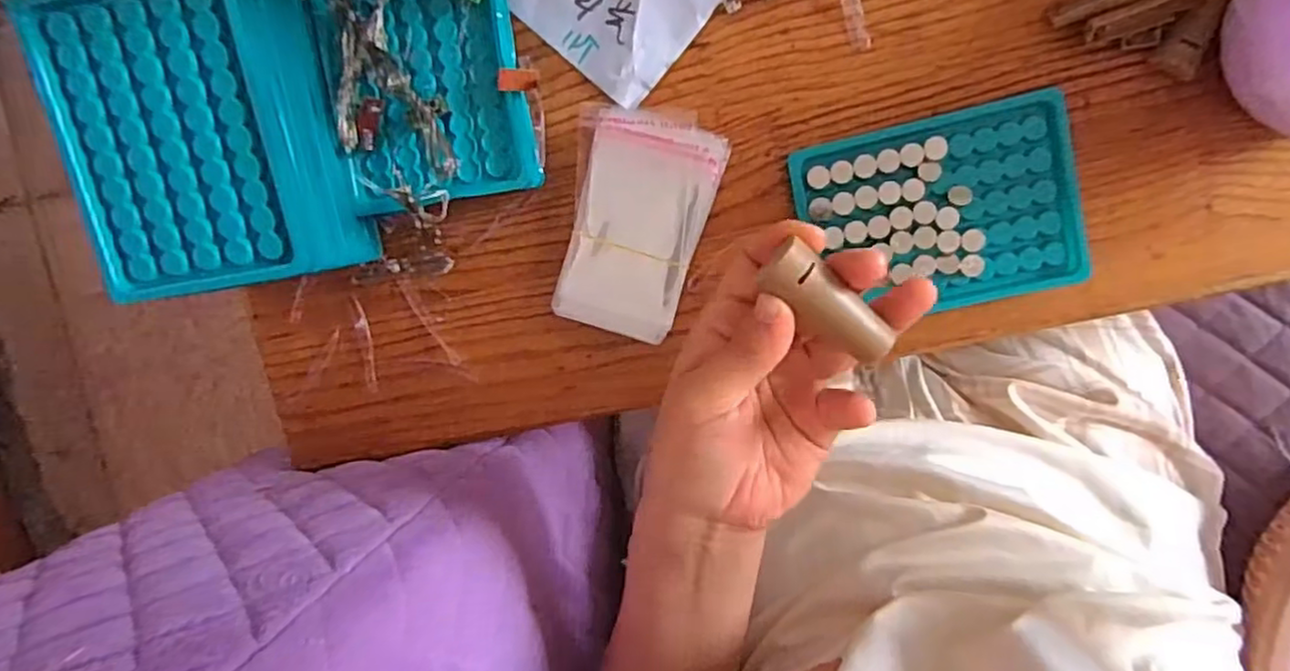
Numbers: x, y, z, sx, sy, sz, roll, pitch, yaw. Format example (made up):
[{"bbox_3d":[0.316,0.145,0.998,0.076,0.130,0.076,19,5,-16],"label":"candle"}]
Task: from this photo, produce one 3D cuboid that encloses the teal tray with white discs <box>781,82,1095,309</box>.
[{"bbox_3d":[0.148,-0.060,0.338,0.129,0.010,0.095,-13,97,7],"label":"teal tray with white discs"}]

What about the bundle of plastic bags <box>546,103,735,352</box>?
[{"bbox_3d":[-0.004,-0.056,0.353,0.072,0.013,0.115,10,99,3],"label":"bundle of plastic bags"}]

